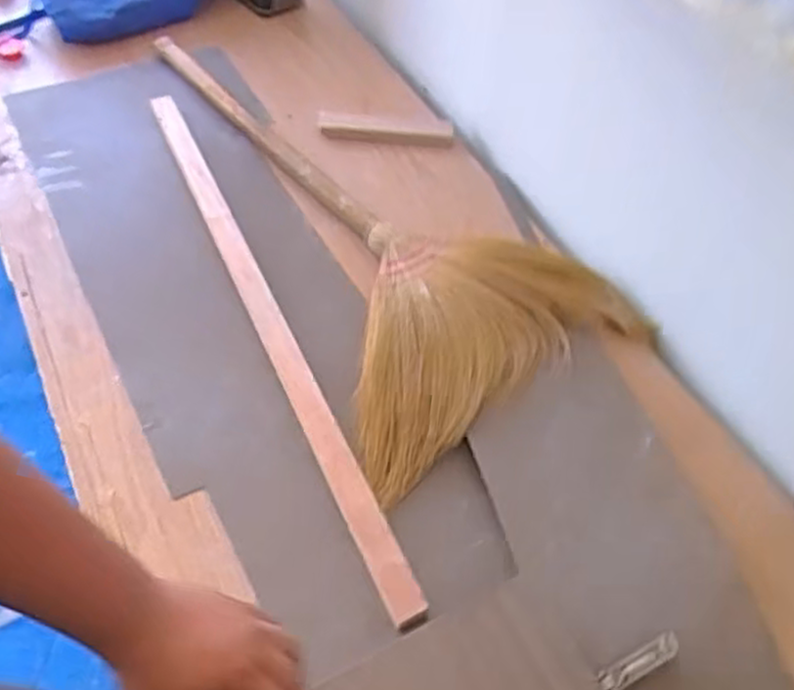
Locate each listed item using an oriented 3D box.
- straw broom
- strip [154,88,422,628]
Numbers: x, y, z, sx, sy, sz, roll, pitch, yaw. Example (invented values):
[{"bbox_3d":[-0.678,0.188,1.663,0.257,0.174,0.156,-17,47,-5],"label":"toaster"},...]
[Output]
[{"bbox_3d":[-0.035,-0.201,0.957,0.359,0.040,0.783,-20,53,-20],"label":"straw broom"},{"bbox_3d":[-0.156,-0.058,0.850,0.033,0.029,0.782,-18,52,-18],"label":"strip"}]

